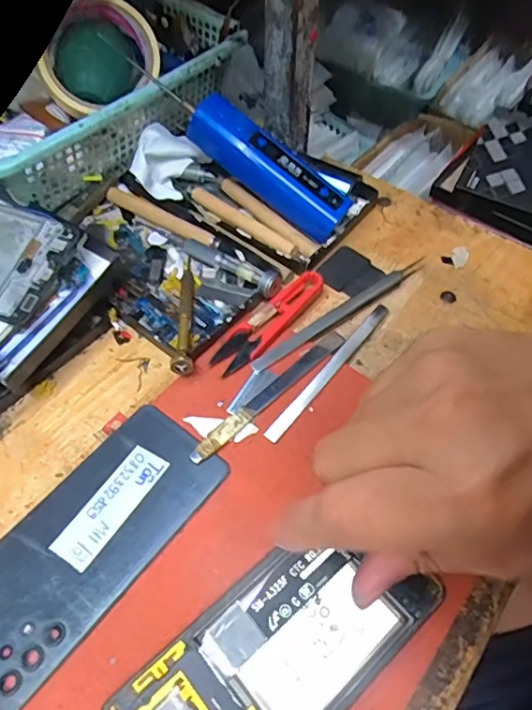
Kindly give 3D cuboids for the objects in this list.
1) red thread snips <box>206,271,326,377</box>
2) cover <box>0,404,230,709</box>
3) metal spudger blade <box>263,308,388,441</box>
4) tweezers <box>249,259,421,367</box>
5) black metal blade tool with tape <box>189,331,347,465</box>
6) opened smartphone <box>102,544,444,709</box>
[{"bbox_3d":[0.004,-0.024,0.369,0.023,0.008,0.098,35,62,20],"label":"red thread snips"},{"bbox_3d":[-0.095,0.096,0.289,0.070,0.006,0.153,34,62,20],"label":"cover"},{"bbox_3d":[0.042,0.007,0.351,0.010,0.004,0.130,33,61,19],"label":"metal spudger blade"},{"bbox_3d":[0.054,-0.031,0.378,0.155,0.006,0.010,-32,62,-21],"label":"tweezers"},{"bbox_3d":[0.004,0.023,0.339,0.128,0.004,0.012,-39,65,-24],"label":"black metal blade tool with tape"},{"bbox_3d":[0.004,0.138,0.252,0.147,0.004,0.071,-36,62,-22],"label":"opened smartphone"}]

